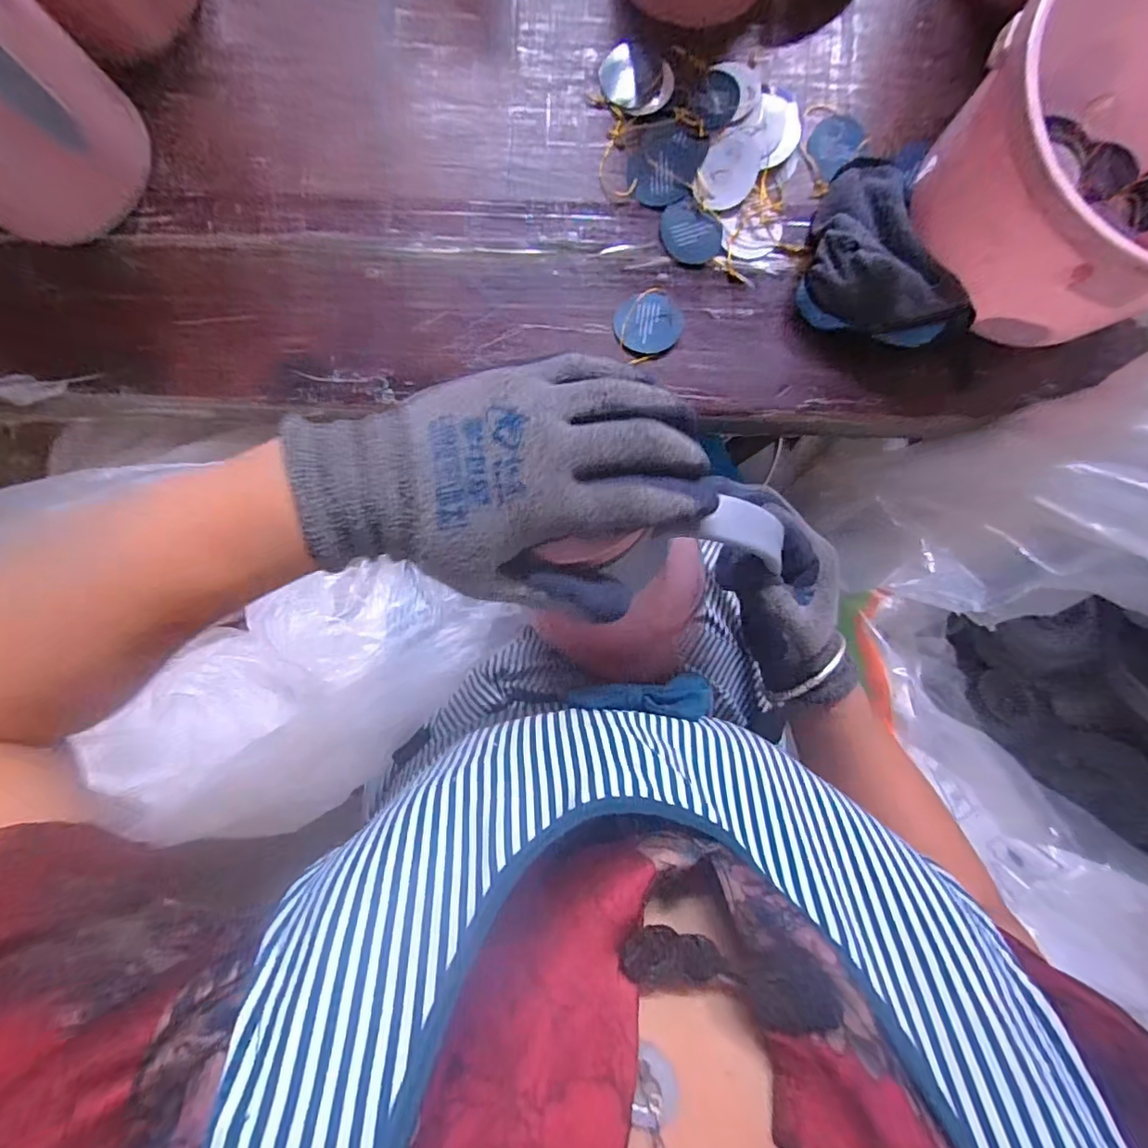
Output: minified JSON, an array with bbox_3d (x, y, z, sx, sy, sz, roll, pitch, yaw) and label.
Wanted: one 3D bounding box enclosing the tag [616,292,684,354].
[{"bbox_3d":[0.060,-0.201,0.432,0.053,0.006,0.046,-9,93,-3],"label":"tag"}]

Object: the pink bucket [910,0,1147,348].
[{"bbox_3d":[0.371,-0.280,0.373,0.218,0.138,0.209,0,88,-1],"label":"pink bucket"}]

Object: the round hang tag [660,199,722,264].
[{"bbox_3d":[0.094,-0.274,0.433,0.051,0.004,0.042,38,93,-3],"label":"round hang tag"}]

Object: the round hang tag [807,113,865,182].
[{"bbox_3d":[0.212,-0.348,0.435,0.049,0.006,0.042,-35,89,-2],"label":"round hang tag"}]

